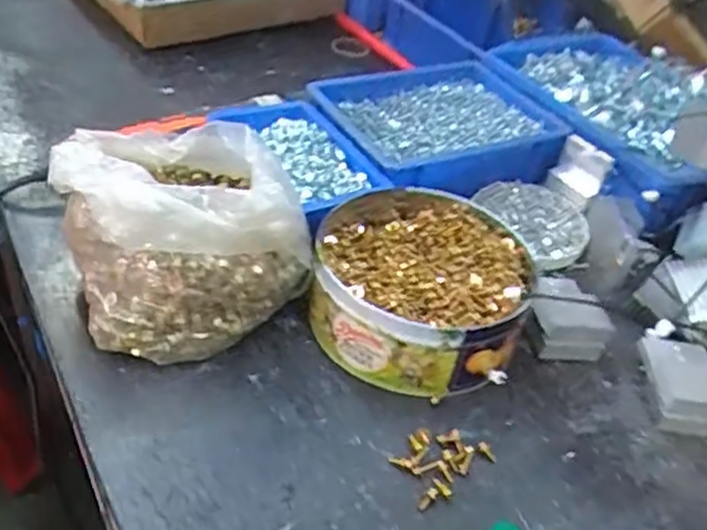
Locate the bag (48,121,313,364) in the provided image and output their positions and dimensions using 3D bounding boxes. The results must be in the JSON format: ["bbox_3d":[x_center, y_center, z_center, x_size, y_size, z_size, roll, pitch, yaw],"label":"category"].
[{"bbox_3d":[-0.115,-0.024,0.486,0.137,0.106,0.142,-15,44,-25],"label":"bag"}]

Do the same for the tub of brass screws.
[{"bbox_3d":[0.046,0.015,0.505,0.142,0.060,0.150,5,39,-4],"label":"tub of brass screws"}]

